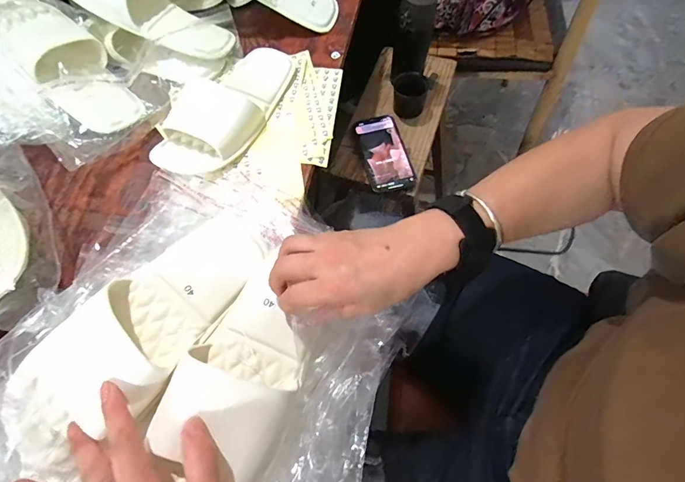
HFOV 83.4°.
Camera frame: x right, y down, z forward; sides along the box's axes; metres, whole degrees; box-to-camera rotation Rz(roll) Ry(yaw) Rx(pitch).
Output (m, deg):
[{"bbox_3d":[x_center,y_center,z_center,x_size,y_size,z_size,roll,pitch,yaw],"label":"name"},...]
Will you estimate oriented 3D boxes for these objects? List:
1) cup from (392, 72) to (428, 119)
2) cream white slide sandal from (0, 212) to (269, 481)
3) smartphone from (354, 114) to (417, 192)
[{"bbox_3d":[0.125,-0.275,0.716,0.061,0.055,0.069,1,64,3],"label":"cup"},{"bbox_3d":[-0.164,0.068,0.344,0.096,0.076,0.260,29,55,15],"label":"cream white slide sandal"},{"bbox_3d":[0.076,-0.158,0.678,0.084,0.013,0.156,-13,64,-4],"label":"smartphone"}]

